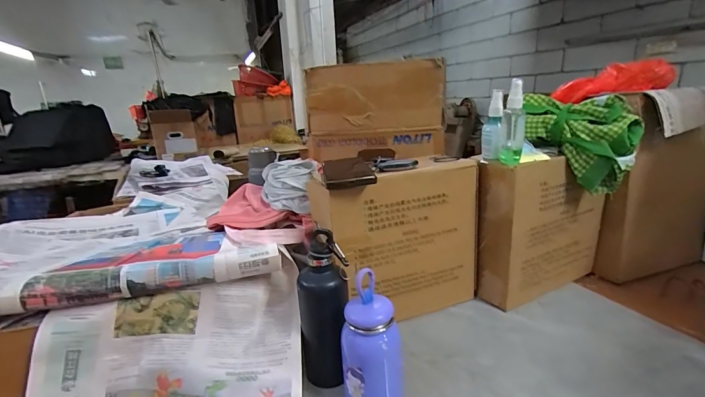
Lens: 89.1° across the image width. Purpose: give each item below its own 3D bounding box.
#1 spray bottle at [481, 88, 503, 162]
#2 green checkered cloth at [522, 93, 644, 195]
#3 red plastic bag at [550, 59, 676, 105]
[{"bbox_3d":[0.245,-0.124,0.631,0.031,0.124,0.031,4,18,21],"label":"spray bottle"},{"bbox_3d":[0.395,-0.100,0.646,0.186,0.149,0.095,6,18,25],"label":"green checkered cloth"},{"bbox_3d":[0.525,-0.237,0.733,0.200,0.072,0.052,8,20,32],"label":"red plastic bag"}]

